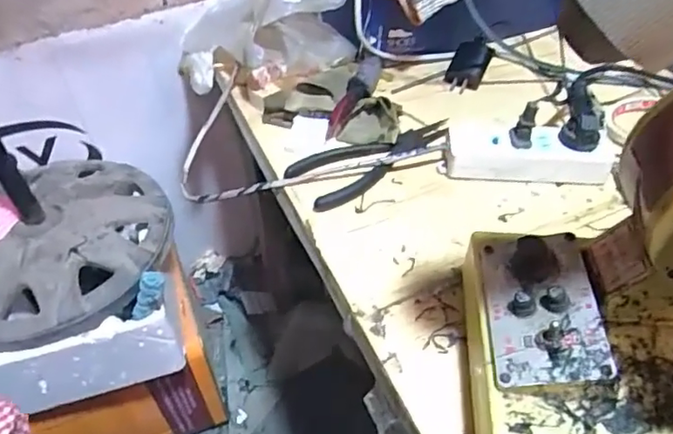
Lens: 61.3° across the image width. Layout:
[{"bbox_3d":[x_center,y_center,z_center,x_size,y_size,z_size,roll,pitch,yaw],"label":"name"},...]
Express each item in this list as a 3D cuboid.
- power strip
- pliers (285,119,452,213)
[{"bbox_3d":[0.189,-0.065,0.563,0.158,0.038,0.060,4,46,6],"label":"power strip"},{"bbox_3d":[0.038,-0.066,0.587,0.180,0.024,0.077,-29,52,-24],"label":"pliers"}]

